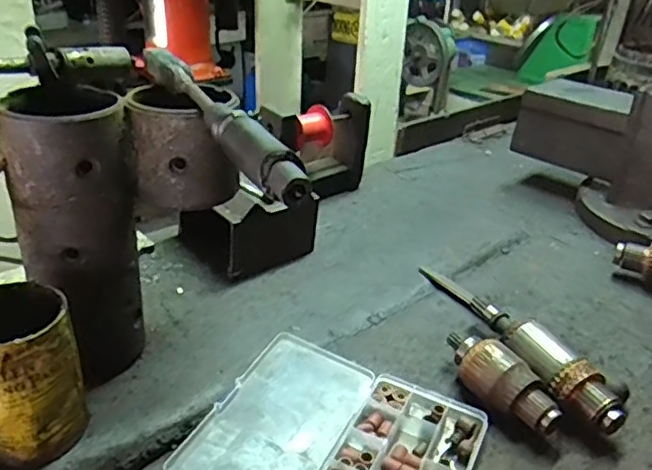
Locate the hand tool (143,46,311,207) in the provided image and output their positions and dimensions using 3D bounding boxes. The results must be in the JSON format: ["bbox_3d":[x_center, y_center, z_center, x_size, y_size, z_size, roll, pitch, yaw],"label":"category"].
[{"bbox_3d":[-0.080,-0.087,0.433,0.024,0.033,0.253,-13,32,-28],"label":"hand tool"}]

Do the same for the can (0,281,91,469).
[{"bbox_3d":[-0.223,0.100,0.453,0.078,0.118,0.086,-10,31,-23],"label":"can"}]

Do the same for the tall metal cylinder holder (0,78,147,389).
[{"bbox_3d":[-0.200,0.006,0.506,0.087,0.234,0.095,-10,31,-23],"label":"tall metal cylinder holder"}]

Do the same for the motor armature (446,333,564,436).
[{"bbox_3d":[0.149,0.123,0.530,0.046,0.047,0.118,-18,35,-34],"label":"motor armature"}]

